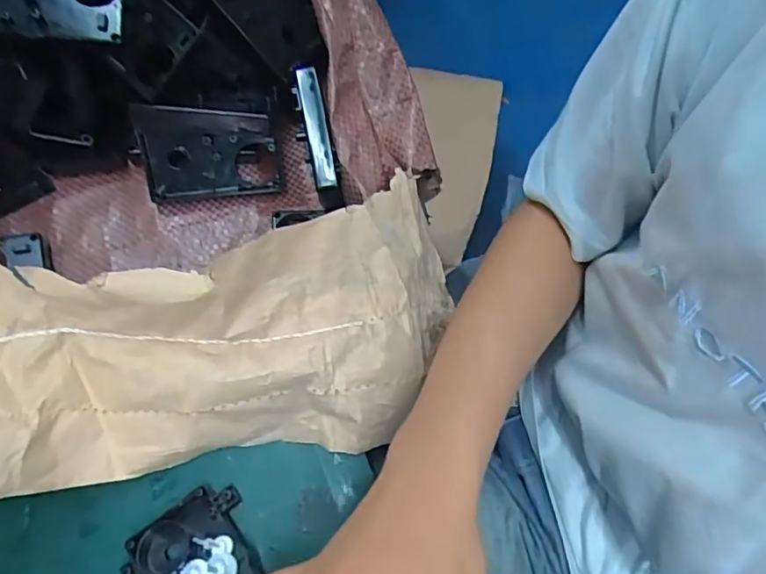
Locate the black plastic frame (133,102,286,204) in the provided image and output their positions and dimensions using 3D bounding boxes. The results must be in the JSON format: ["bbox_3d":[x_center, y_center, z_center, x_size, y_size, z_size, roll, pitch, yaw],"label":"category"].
[{"bbox_3d":[-0.133,-0.102,0.418,0.098,0.076,0.023,2,47,1],"label":"black plastic frame"}]

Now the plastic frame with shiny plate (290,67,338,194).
[{"bbox_3d":[-0.050,-0.118,0.407,0.022,0.022,0.101,-13,74,-7],"label":"plastic frame with shiny plate"}]

